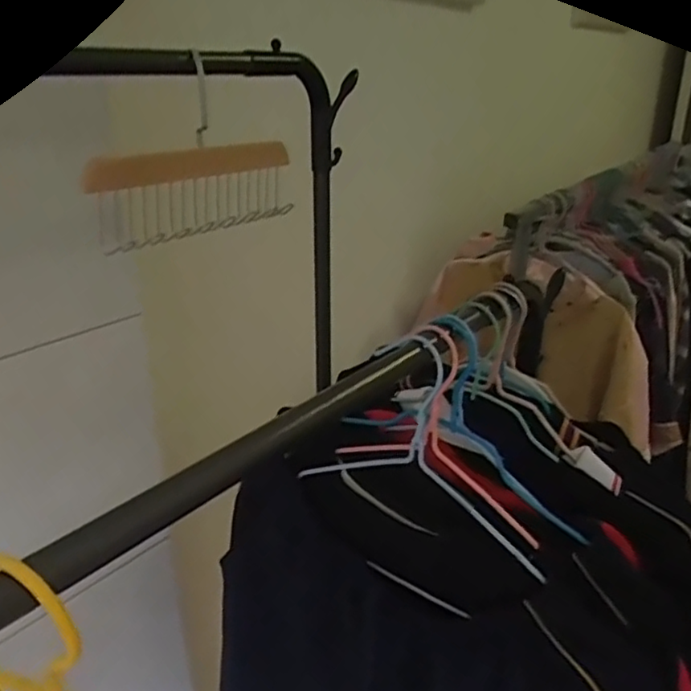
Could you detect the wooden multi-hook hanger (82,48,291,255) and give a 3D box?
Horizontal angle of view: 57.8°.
[{"bbox_3d":[-0.140,-0.182,0.626,0.026,0.134,0.254,14,27,30],"label":"wooden multi-hook hanger"}]

